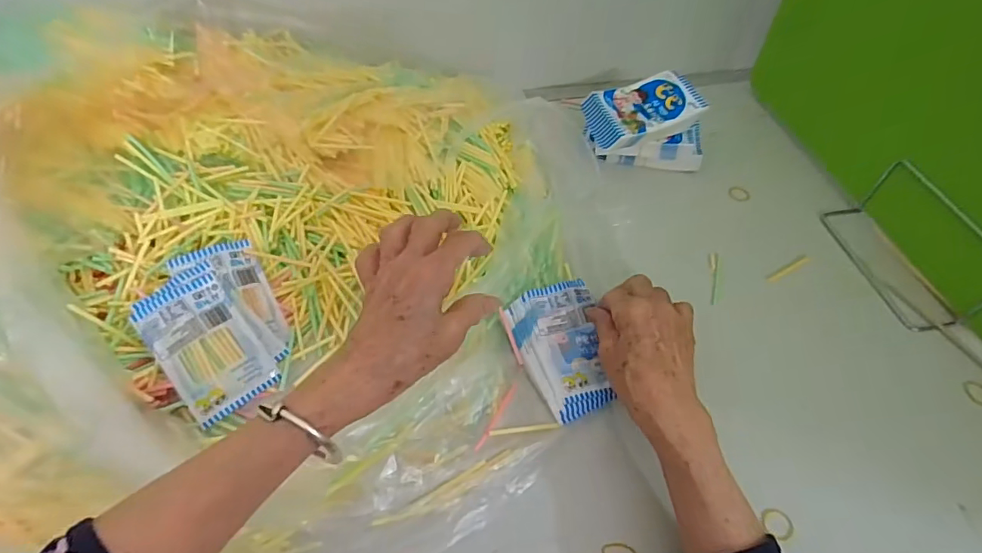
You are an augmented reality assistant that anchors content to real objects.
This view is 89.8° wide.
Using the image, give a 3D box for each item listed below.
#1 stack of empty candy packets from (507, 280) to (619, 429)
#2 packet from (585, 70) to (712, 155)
[{"bbox_3d":[0.062,0.057,0.412,0.071,0.023,0.111,-18,62,-14],"label":"stack of empty candy packets"},{"bbox_3d":[0.163,-0.180,0.533,0.118,0.033,0.070,-14,56,-12],"label":"packet"}]

